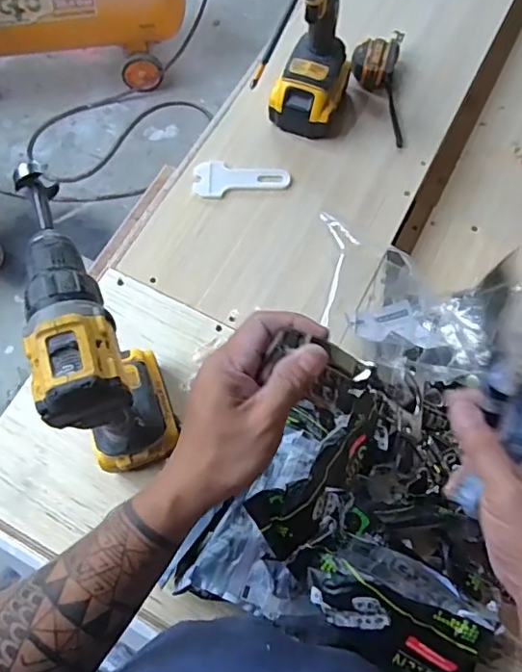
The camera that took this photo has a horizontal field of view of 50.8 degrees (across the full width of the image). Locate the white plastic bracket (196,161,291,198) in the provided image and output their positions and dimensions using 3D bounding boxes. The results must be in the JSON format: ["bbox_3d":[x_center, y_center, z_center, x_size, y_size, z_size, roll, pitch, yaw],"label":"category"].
[{"bbox_3d":[-0.025,-0.203,0.703,0.121,0.004,0.053,-6,68,-2],"label":"white plastic bracket"}]

